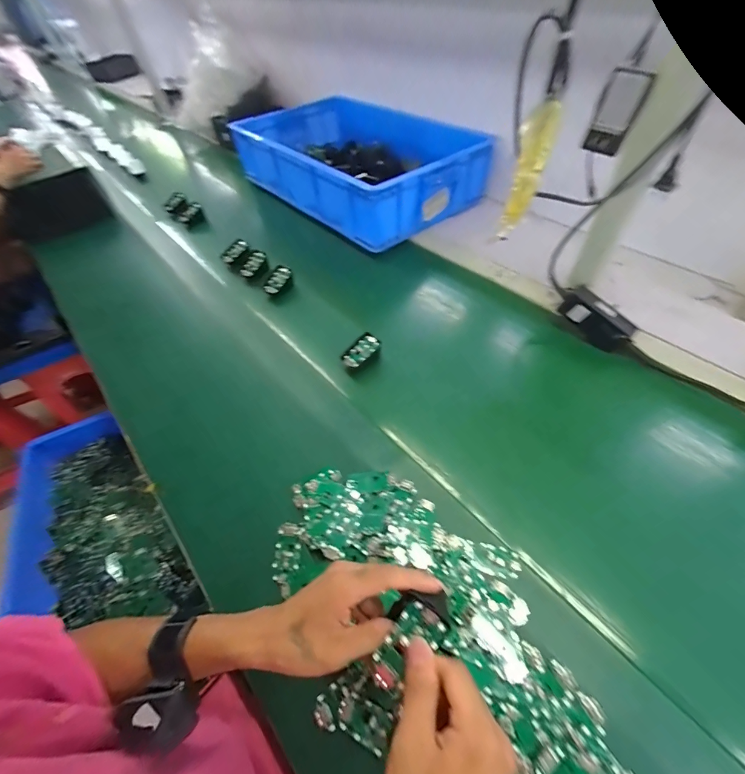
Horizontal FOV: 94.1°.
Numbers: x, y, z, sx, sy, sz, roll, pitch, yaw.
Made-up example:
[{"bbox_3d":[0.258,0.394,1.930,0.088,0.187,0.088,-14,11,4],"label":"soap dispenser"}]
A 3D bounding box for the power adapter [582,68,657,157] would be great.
[{"bbox_3d":[0.304,-0.340,0.432,0.046,0.081,0.019,25,58,20],"label":"power adapter"}]

